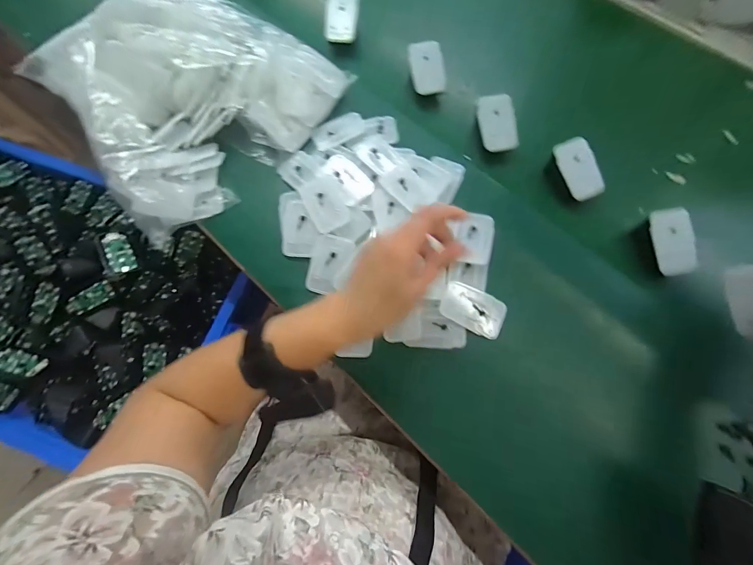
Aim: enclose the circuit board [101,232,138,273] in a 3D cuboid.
[{"bbox_3d":[-0.406,-0.048,0.523,0.035,0.006,0.062,-23,99,-47],"label":"circuit board"}]

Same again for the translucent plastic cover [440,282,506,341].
[{"bbox_3d":[0.108,0.029,0.371,0.070,0.004,0.045,27,75,7],"label":"translucent plastic cover"}]

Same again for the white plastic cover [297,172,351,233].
[{"bbox_3d":[-0.063,-0.097,0.405,0.046,0.011,0.072,-25,75,-8],"label":"white plastic cover"}]

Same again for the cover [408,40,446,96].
[{"bbox_3d":[0.068,-0.291,0.449,0.044,0.007,0.068,-12,95,-1],"label":"cover"}]

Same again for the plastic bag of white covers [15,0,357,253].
[{"bbox_3d":[-0.236,-0.236,0.410,0.263,0.086,0.303,38,76,10],"label":"plastic bag of white covers"}]

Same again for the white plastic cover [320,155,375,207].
[{"bbox_3d":[-0.037,-0.130,0.412,0.039,0.006,0.079,-35,68,-8],"label":"white plastic cover"}]

